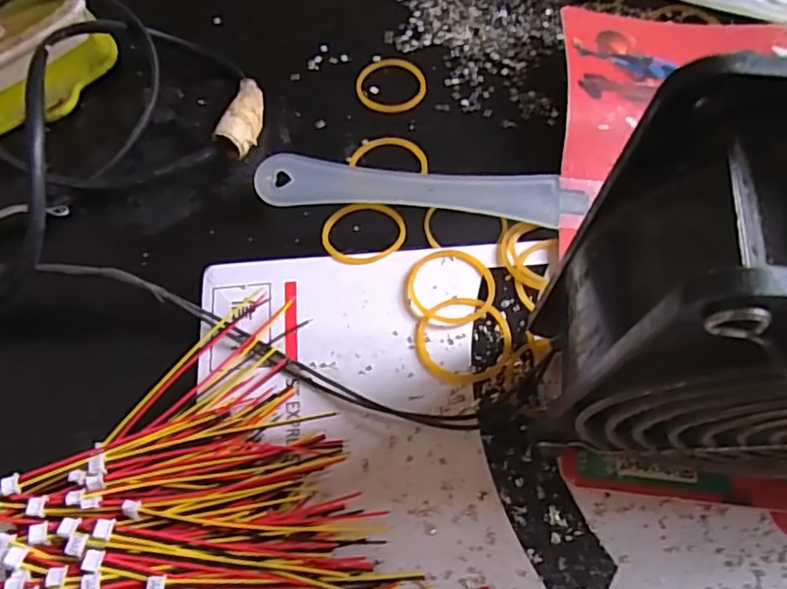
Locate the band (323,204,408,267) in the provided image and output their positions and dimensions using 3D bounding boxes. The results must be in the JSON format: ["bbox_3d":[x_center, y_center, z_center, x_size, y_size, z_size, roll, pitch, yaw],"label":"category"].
[{"bbox_3d":[-0.011,-0.023,0.224,0.030,0.005,0.028,-7,63,-1],"label":"band"}]

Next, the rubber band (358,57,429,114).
[{"bbox_3d":[-0.001,-0.091,0.261,0.030,0.004,0.031,1,63,3],"label":"rubber band"}]

